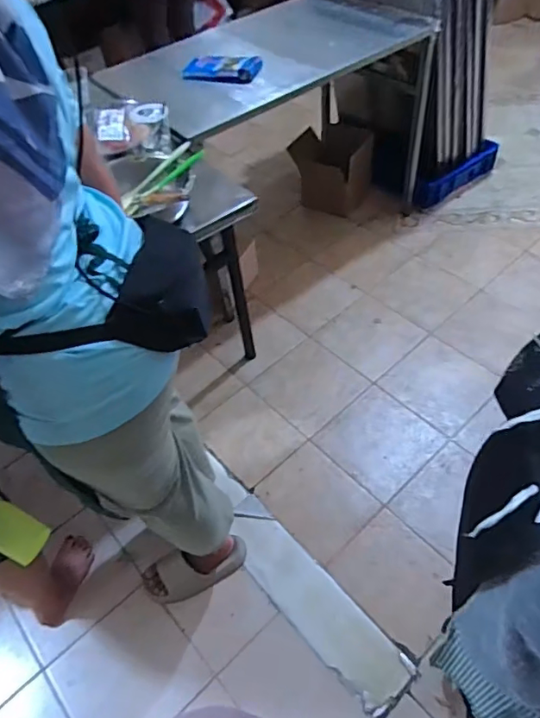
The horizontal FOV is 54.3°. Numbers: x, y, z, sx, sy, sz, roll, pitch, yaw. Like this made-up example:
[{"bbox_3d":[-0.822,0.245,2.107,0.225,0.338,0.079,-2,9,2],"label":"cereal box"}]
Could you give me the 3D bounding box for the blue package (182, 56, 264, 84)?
[{"bbox_3d":[-0.147,-0.901,1.626,0.241,0.056,0.085,1,52,7],"label":"blue package"}]

